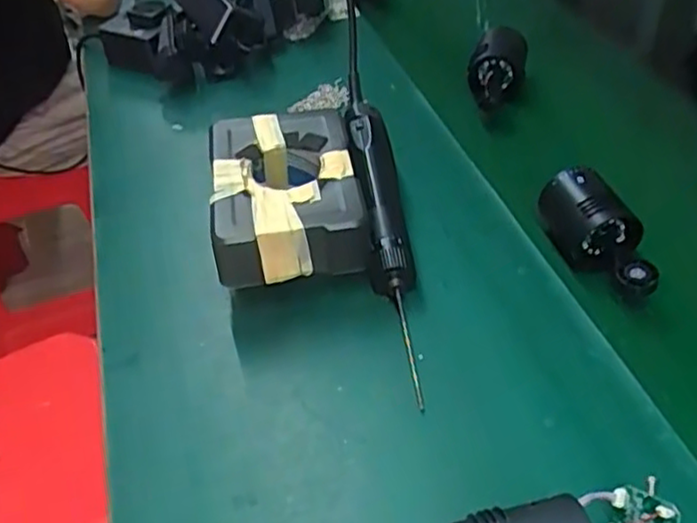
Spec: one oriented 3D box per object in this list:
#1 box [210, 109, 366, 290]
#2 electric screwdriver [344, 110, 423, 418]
[{"bbox_3d":[-0.050,-0.055,0.562,0.110,0.046,0.156,-8,44,-3],"label":"box"},{"bbox_3d":[0.029,-0.029,0.554,0.039,0.047,0.302,-7,44,-1],"label":"electric screwdriver"}]

